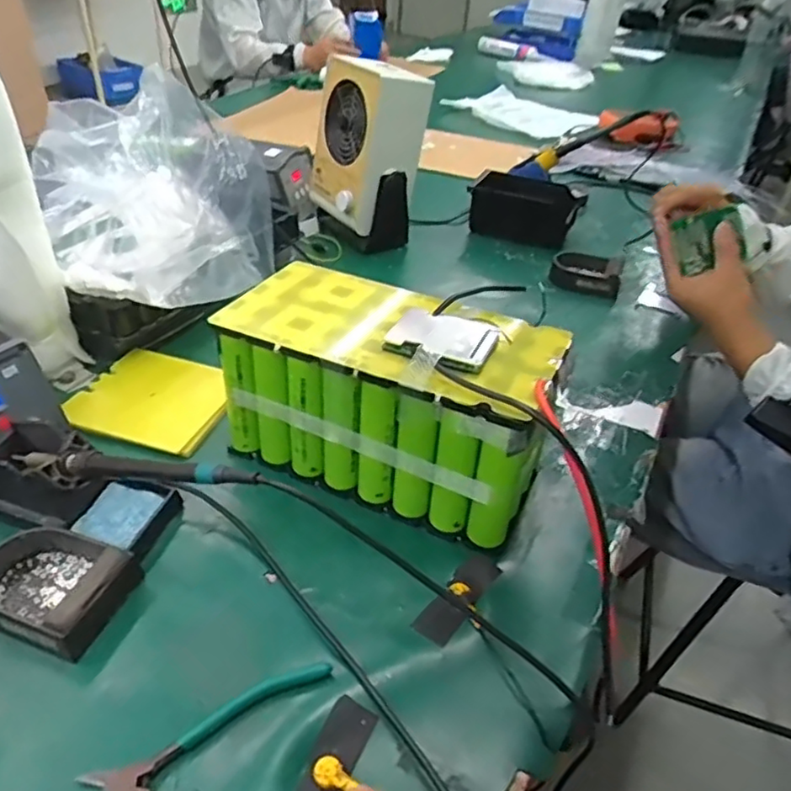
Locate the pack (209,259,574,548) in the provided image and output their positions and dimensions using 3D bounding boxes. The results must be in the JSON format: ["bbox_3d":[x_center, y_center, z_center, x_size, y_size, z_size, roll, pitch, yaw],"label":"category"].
[{"bbox_3d":[-0.007,-0.004,0.573,0.276,0.156,0.139,19,40,17],"label":"pack"}]

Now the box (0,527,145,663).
[{"bbox_3d":[-0.252,0.136,0.468,0.107,0.030,0.078,14,38,11],"label":"box"}]

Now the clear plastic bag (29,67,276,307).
[{"bbox_3d":[-0.269,-0.225,0.684,0.199,0.211,0.283,-14,42,-23],"label":"clear plastic bag"}]

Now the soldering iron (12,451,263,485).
[{"bbox_3d":[-0.194,0.053,0.467,0.233,0.015,0.017,1,35,26],"label":"soldering iron"}]

